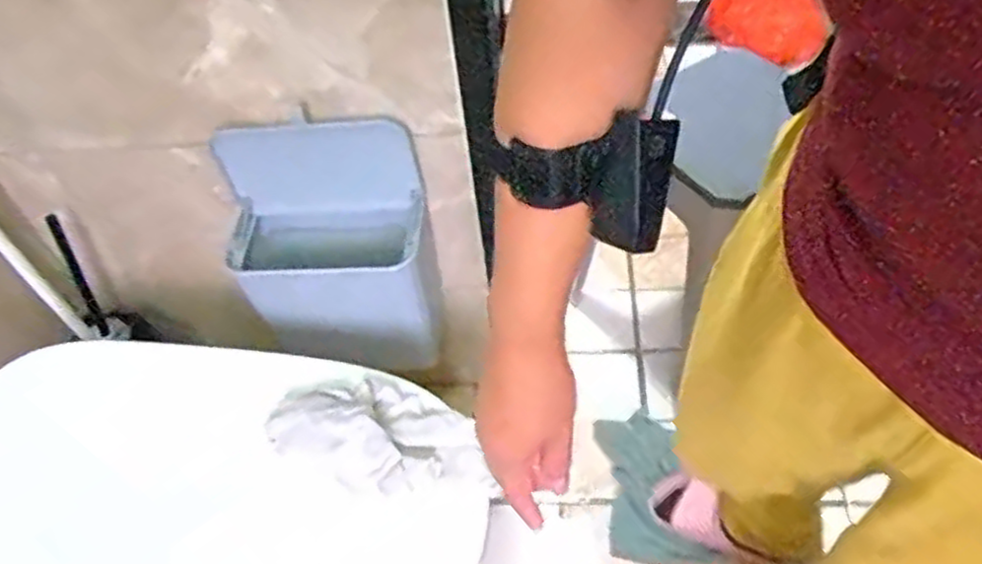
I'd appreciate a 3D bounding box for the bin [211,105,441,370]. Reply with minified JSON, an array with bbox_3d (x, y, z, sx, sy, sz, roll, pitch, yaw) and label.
[{"bbox_3d":[-0.211,-0.011,1.054,0.259,0.424,0.156,-8,48,0],"label":"bin"}]

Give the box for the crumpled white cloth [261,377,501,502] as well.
[{"bbox_3d":[-0.119,0.169,0.803,0.252,0.040,0.137,16,52,20],"label":"crumpled white cloth"}]

